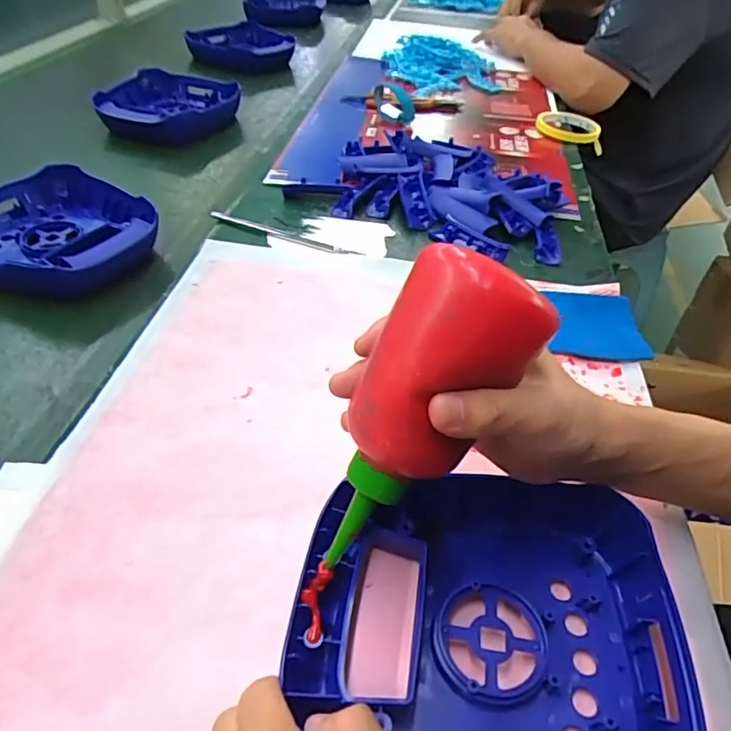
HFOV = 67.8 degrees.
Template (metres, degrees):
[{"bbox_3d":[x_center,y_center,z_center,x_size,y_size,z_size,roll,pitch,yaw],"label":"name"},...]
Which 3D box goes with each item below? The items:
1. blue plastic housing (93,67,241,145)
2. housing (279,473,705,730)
[{"bbox_3d":[-0.278,-0.374,0.786,0.174,0.046,0.184,6,44,1],"label":"blue plastic housing"},{"bbox_3d":[0.062,0.120,0.277,0.193,0.041,0.193,9,44,8],"label":"housing"}]

